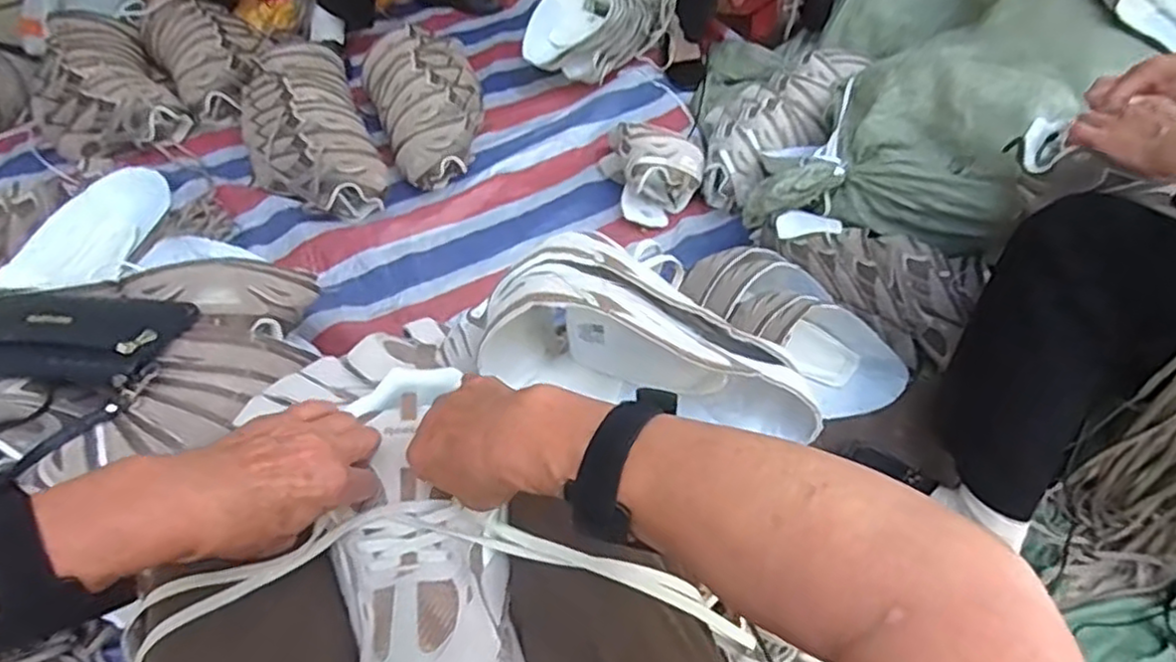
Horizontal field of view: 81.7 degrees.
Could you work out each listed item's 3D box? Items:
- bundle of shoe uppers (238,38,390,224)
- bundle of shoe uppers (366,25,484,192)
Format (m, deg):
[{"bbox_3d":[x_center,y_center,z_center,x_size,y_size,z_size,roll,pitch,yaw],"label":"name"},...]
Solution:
[{"bbox_3d":[-0.555,-0.387,1.332,0.231,0.149,0.431,-22,53,-14],"label":"bundle of shoe uppers"},{"bbox_3d":[-0.321,-0.458,1.369,0.221,0.146,0.367,-15,52,-9],"label":"bundle of shoe uppers"}]

